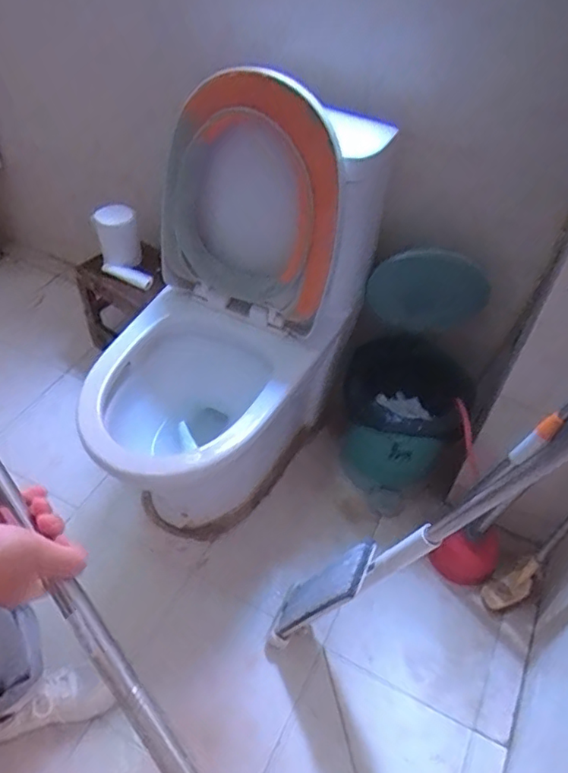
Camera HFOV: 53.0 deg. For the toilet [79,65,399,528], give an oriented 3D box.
[{"bbox_3d":[-0.127,-0.102,1.097,0.365,0.785,0.620,22,51,16],"label":"toilet"}]

